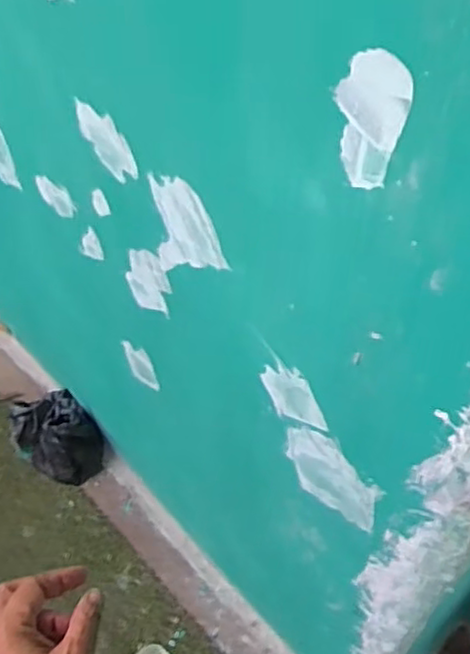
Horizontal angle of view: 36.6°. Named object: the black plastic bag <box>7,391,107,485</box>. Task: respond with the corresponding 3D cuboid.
[{"bbox_3d":[-0.387,0.238,1.551,0.162,0.132,0.183,-29,56,-22],"label":"black plastic bag"}]

